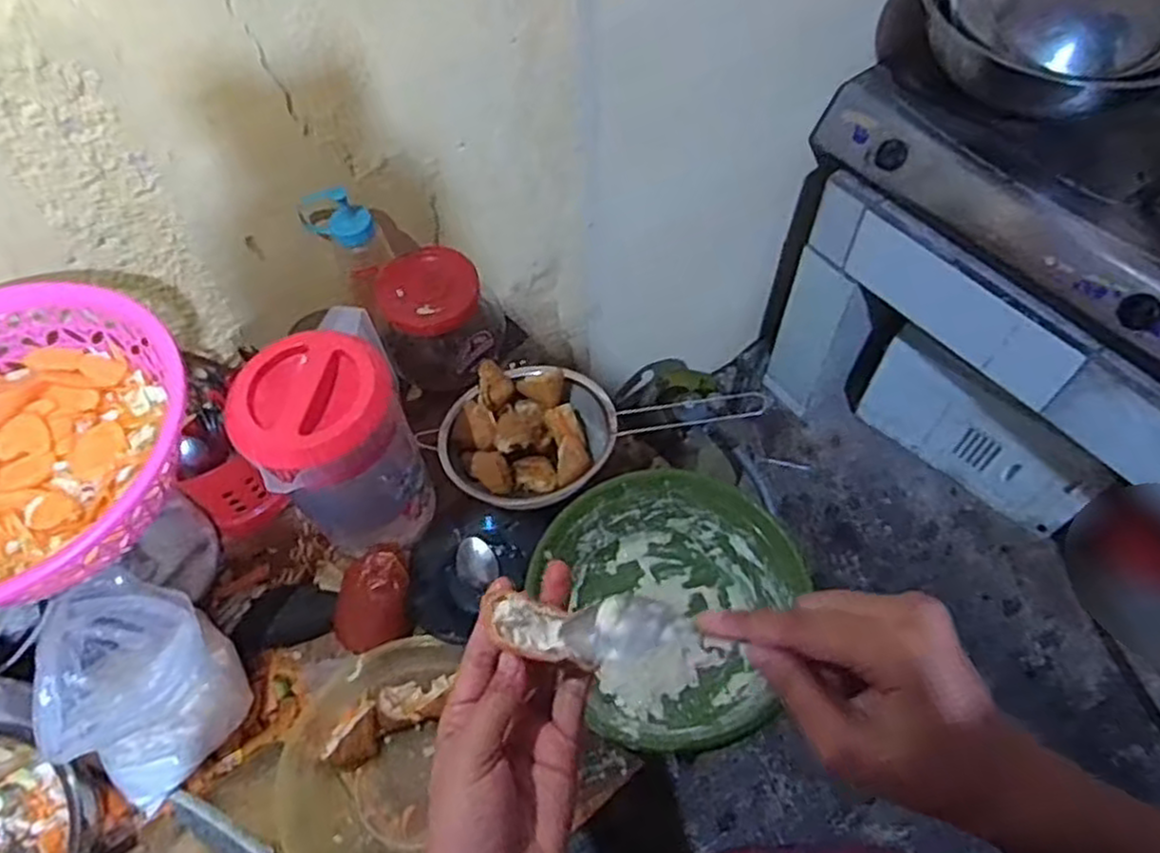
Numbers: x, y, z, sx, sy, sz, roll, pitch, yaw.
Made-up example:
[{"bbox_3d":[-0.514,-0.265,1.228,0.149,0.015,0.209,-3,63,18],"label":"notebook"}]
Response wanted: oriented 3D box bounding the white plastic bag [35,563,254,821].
[{"bbox_3d":[-0.363,0.208,0.610,0.129,0.137,0.137,30,64,19],"label":"white plastic bag"}]

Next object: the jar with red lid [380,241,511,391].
[{"bbox_3d":[-0.152,-0.110,0.795,0.112,0.117,0.103,-1,58,1],"label":"jar with red lid"}]

